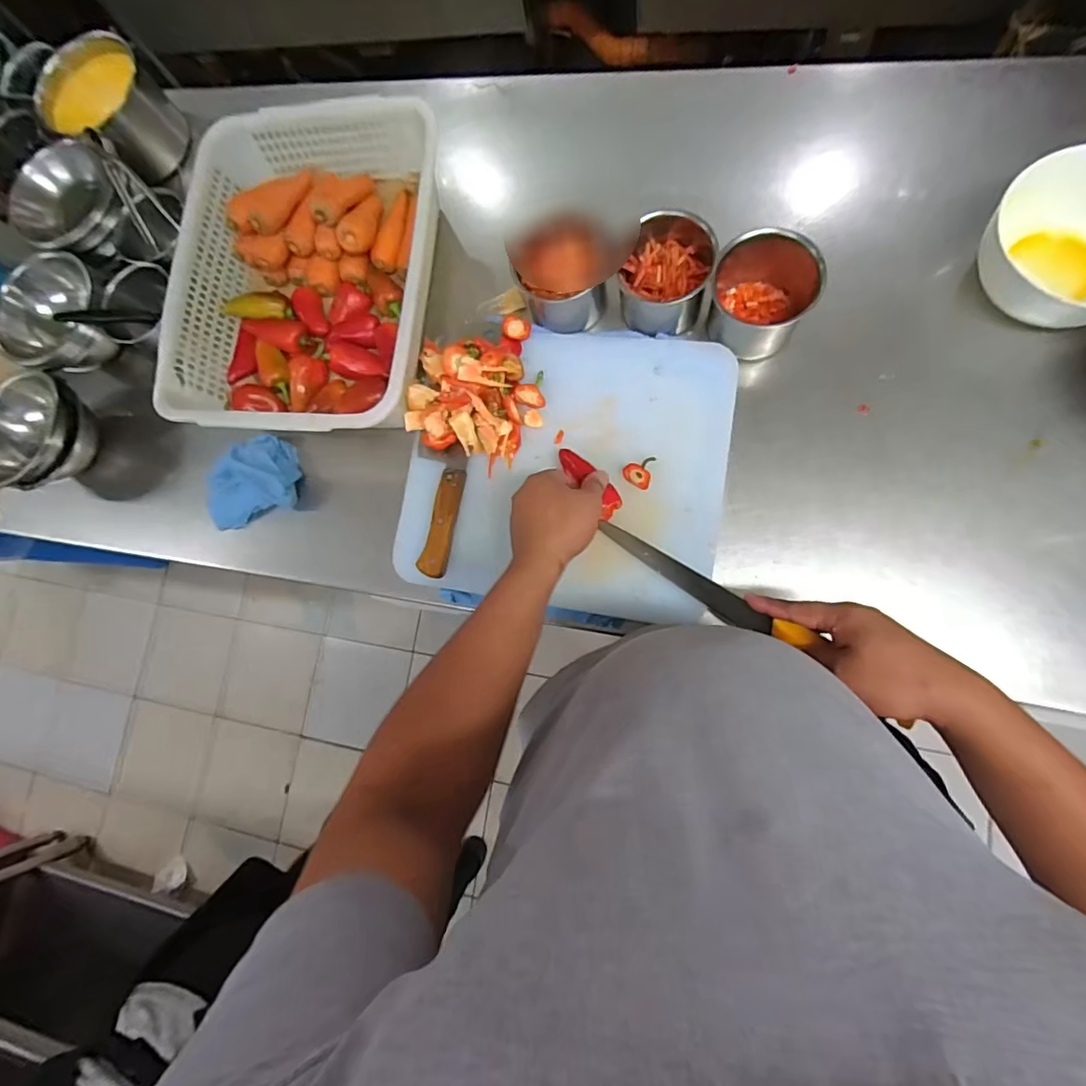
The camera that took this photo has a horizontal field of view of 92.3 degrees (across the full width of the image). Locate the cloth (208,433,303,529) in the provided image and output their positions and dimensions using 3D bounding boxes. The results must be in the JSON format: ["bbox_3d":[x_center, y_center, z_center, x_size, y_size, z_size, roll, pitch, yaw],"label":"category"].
[{"bbox_3d":[-0.412,-0.086,0.728,0.128,0.053,0.107,-16,79,7],"label":"cloth"}]

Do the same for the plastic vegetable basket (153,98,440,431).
[{"bbox_3d":[-0.308,-0.358,0.697,0.342,0.120,0.446,5,82,11],"label":"plastic vegetable basket"}]

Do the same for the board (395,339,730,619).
[{"bbox_3d":[0.023,-0.100,0.641,0.384,0.032,0.346,8,86,9],"label":"board"}]

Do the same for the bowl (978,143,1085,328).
[{"bbox_3d":[0.571,-0.320,0.562,0.149,0.092,0.176,-37,77,3],"label":"bowl"}]

